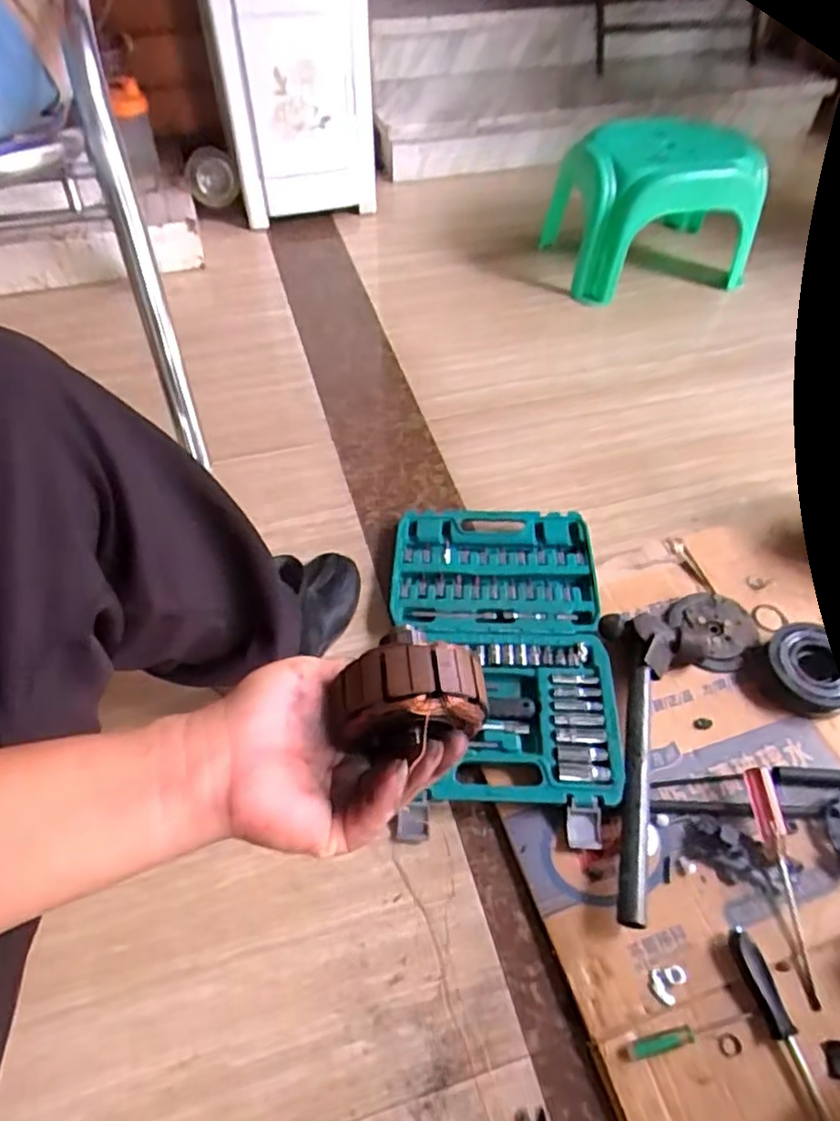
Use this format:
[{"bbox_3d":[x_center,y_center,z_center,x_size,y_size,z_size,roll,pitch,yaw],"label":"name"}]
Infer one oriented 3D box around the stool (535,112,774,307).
[{"bbox_3d":[0.484,-0.749,1.399,0.366,0.252,0.352,-8,53,-7],"label":"stool"}]

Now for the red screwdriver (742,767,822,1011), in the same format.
[{"bbox_3d":[0.342,0.292,0.614,0.023,0.034,0.196,0,52,-1],"label":"red screwdriver"}]

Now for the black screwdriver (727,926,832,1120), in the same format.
[{"bbox_3d":[0.305,0.393,0.548,0.018,0.030,0.160,-15,54,-12],"label":"black screwdriver"}]

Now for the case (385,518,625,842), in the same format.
[{"bbox_3d":[0.089,0.105,0.788,0.249,0.050,0.427,3,52,2],"label":"case"}]

